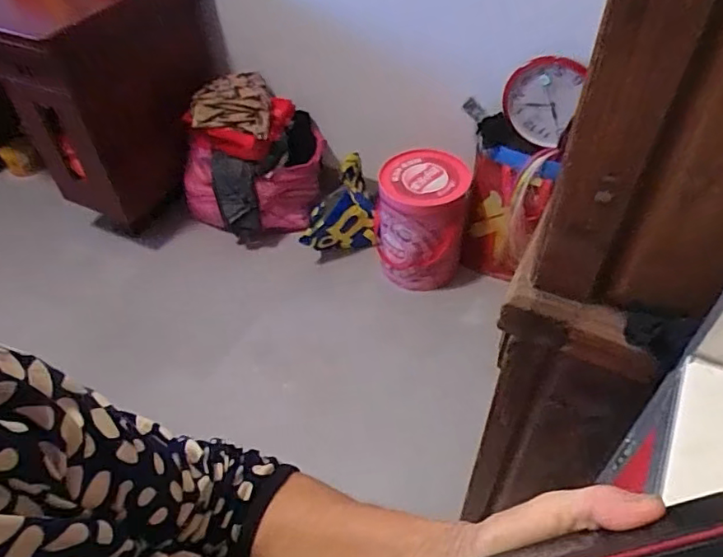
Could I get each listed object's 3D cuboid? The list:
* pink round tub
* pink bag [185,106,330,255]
[{"bbox_3d":[0.182,-0.172,1.690,0.254,0.340,0.275,-1,49,1],"label":"pink round tub"},{"bbox_3d":[-0.340,-0.311,1.846,0.462,0.317,0.221,-18,50,-13],"label":"pink bag"}]

